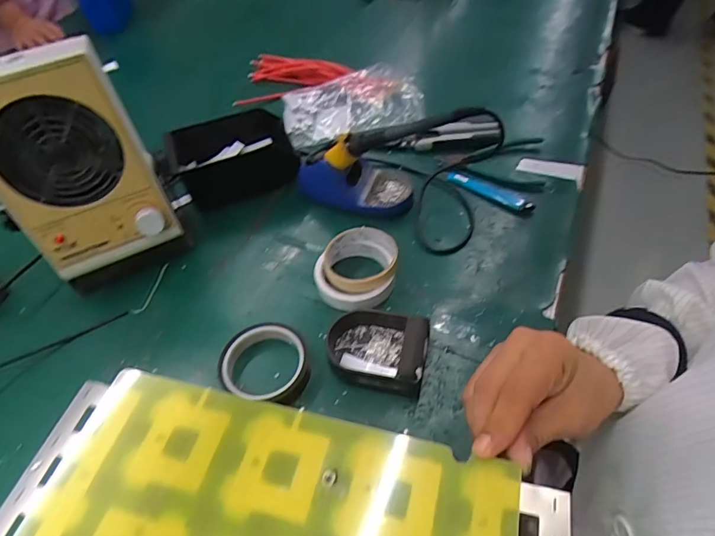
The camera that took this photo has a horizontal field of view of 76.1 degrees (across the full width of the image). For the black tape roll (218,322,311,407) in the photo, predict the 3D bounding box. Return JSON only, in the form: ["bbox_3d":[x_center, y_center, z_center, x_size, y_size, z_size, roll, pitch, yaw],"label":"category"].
[{"bbox_3d":[-0.096,0.100,0.472,0.089,0.023,0.086,-2,51,3],"label":"black tape roll"}]

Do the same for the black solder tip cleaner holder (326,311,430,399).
[{"bbox_3d":[0.020,0.082,0.465,0.099,0.032,0.077,10,53,12],"label":"black solder tip cleaner holder"}]

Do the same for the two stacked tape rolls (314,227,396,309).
[{"bbox_3d":[0.001,0.001,0.530,0.091,0.035,0.099,-2,51,3],"label":"two stacked tape rolls"}]

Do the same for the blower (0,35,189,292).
[{"bbox_3d":[-0.304,-0.103,0.514,0.150,0.246,0.124,-20,53,-11],"label":"blower"}]

